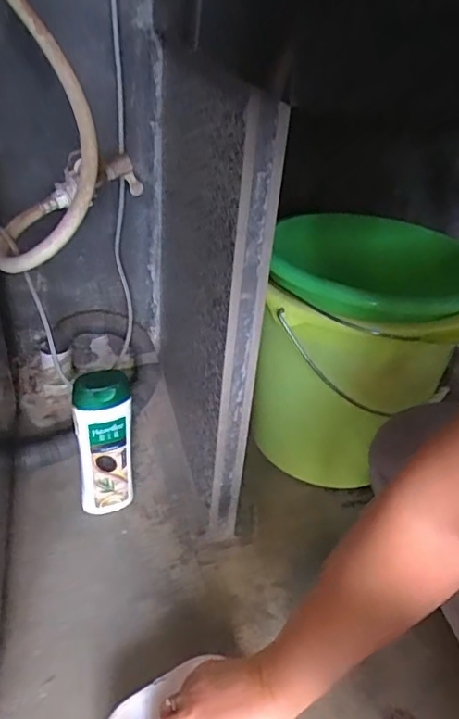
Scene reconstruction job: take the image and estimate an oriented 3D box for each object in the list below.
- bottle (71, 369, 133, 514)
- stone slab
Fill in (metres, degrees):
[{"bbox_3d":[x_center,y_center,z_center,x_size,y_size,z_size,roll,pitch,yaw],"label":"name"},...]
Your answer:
[{"bbox_3d":[-0.159,0.112,0.710,0.065,0.219,0.034,-17,41,-29],"label":"bottle"},{"bbox_3d":[-0.043,-0.087,0.738,0.046,0.517,0.396,-6,36,-16],"label":"stone slab"}]

